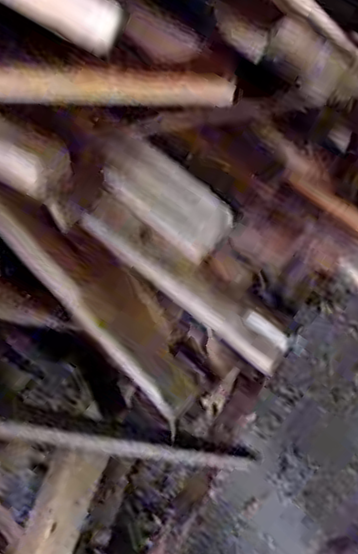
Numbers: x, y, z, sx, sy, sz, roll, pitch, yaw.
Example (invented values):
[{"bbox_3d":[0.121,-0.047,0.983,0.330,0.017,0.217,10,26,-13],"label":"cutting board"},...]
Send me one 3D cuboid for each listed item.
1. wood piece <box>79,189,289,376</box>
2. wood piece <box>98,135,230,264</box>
[{"bbox_3d":[0.003,0.001,0.277,0.097,0.008,0.019,38,70,0],"label":"wood piece"},{"bbox_3d":[-0.006,-0.034,0.277,0.059,0.005,0.026,39,83,-5],"label":"wood piece"}]

